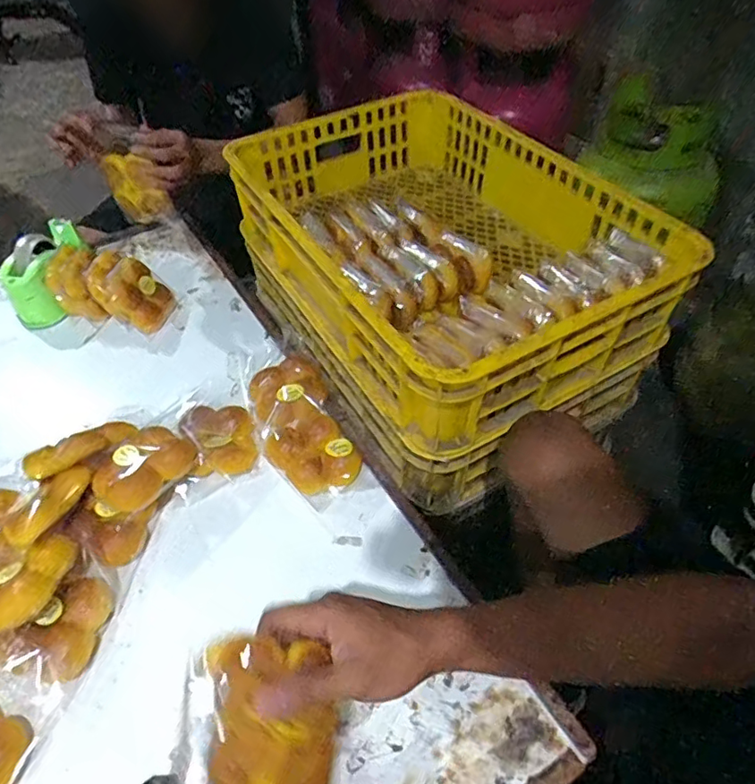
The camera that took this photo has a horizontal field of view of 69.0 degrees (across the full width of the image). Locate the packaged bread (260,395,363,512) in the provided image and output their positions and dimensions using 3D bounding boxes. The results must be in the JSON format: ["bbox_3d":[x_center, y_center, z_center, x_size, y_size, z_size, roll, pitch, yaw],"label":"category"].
[{"bbox_3d":[-0.090,0.084,0.773,0.109,0.057,0.144,-36,56,-26],"label":"packaged bread"}]

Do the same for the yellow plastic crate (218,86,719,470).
[{"bbox_3d":[0.100,-0.232,0.821,0.460,0.156,0.598,-24,52,-18],"label":"yellow plastic crate"}]

